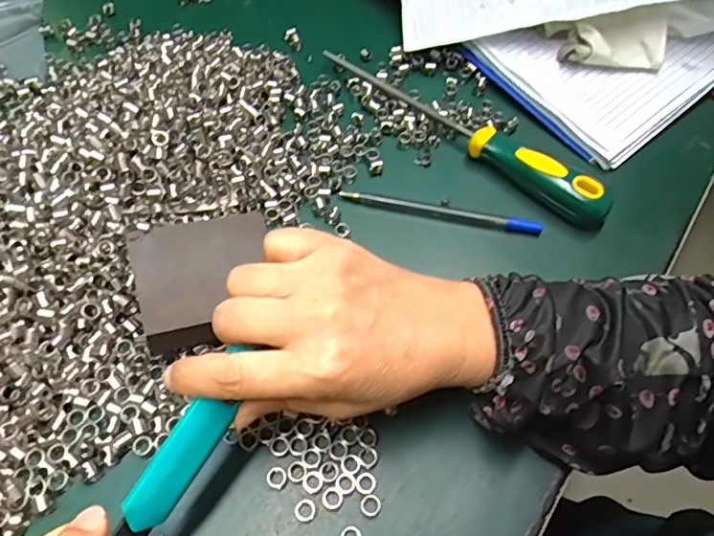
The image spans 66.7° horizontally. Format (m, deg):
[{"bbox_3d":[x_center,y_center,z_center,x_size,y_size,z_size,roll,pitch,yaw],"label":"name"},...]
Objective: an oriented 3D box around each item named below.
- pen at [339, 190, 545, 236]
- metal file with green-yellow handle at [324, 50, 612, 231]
[{"bbox_3d":[0.059,-0.041,0.382,0.140,0.007,0.011,13,60,5],"label":"pen"},{"bbox_3d":[0.081,-0.111,0.402,0.238,0.028,0.033,40,66,19],"label":"metal file with green-yellow handle"}]

